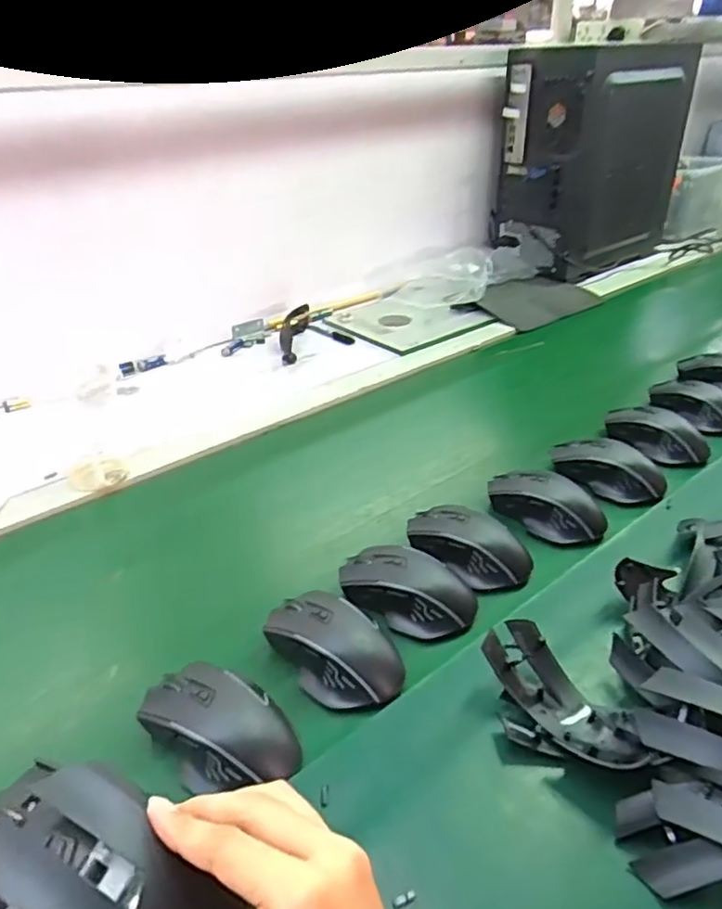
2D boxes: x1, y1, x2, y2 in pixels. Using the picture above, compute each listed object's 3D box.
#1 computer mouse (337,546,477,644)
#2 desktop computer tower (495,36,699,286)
[{"bbox_3d":[0.038,0.109,0.536,0.111,0.035,0.064,23,39,33],"label":"computer mouse"},{"bbox_3d":[0.446,-0.570,1.243,0.227,0.373,0.329,27,42,37],"label":"desktop computer tower"}]

